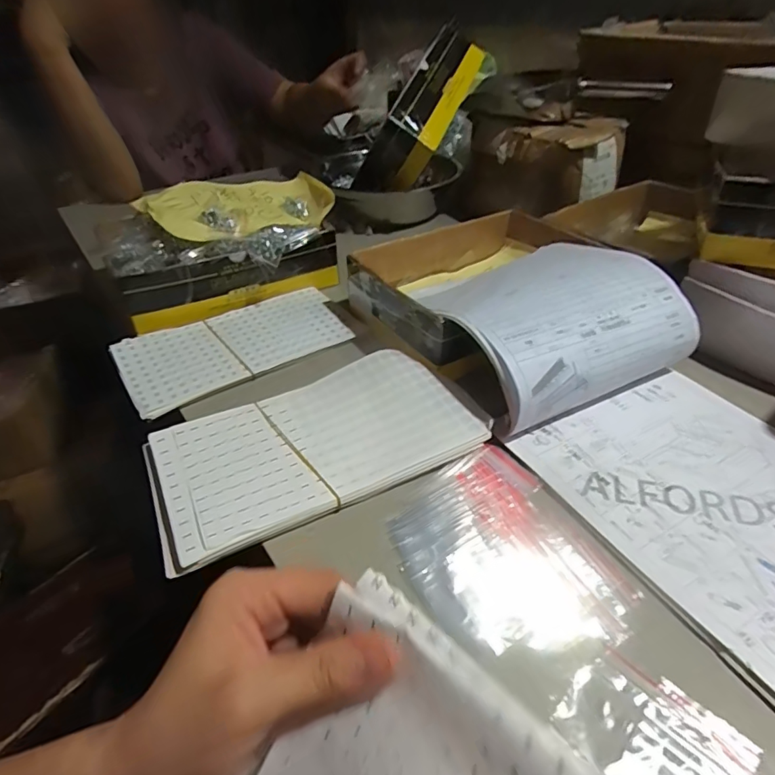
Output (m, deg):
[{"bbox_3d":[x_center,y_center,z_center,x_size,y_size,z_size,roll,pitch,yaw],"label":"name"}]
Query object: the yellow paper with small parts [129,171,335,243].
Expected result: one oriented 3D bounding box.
[{"bbox_3d":[-0.170,-0.221,0.615,0.133,0.048,0.232,31,49,34],"label":"yellow paper with small parts"}]

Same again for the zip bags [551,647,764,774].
[{"bbox_3d":[0.140,0.186,0.243,0.074,0.006,0.102,-22,43,-24],"label":"zip bags"}]

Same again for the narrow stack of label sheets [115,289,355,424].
[{"bbox_3d":[-0.156,-0.049,0.525,0.231,0.014,0.123,-26,45,-28],"label":"narrow stack of label sheets"}]

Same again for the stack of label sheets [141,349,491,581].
[{"bbox_3d":[-0.059,0.040,0.393,0.241,0.026,0.127,-20,42,-21],"label":"stack of label sheets"}]

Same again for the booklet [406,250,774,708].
[{"bbox_3d":[0.208,0.011,0.388,0.201,0.089,0.416,-18,41,-20],"label":"booklet"}]

